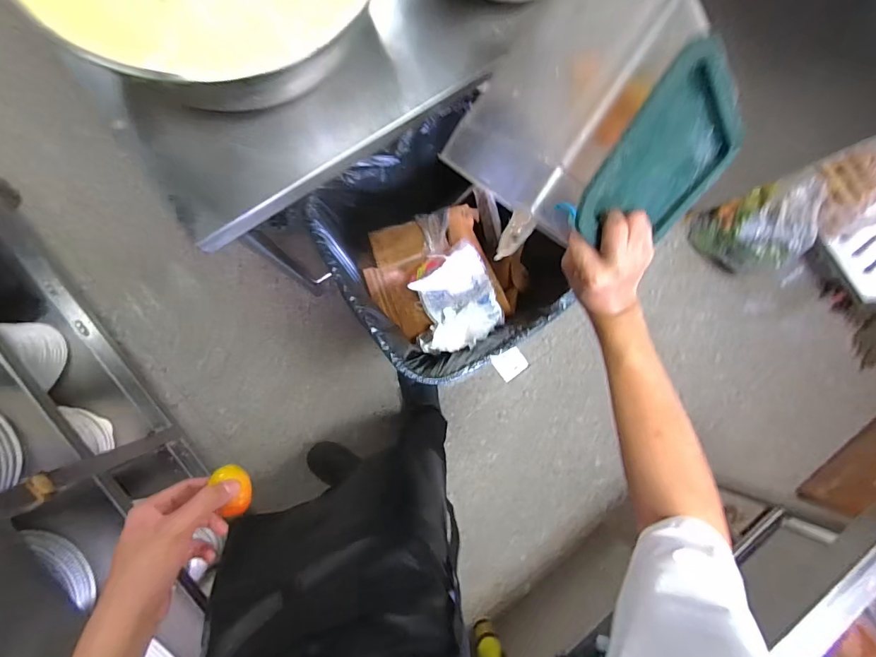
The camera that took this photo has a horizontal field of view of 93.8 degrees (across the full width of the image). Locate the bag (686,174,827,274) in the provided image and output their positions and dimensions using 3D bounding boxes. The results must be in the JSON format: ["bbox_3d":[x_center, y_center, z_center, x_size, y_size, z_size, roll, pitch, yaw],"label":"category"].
[{"bbox_3d":[1.065,-0.326,1.394,0.195,0.337,0.277,-8,88,-8],"label":"bag"}]

